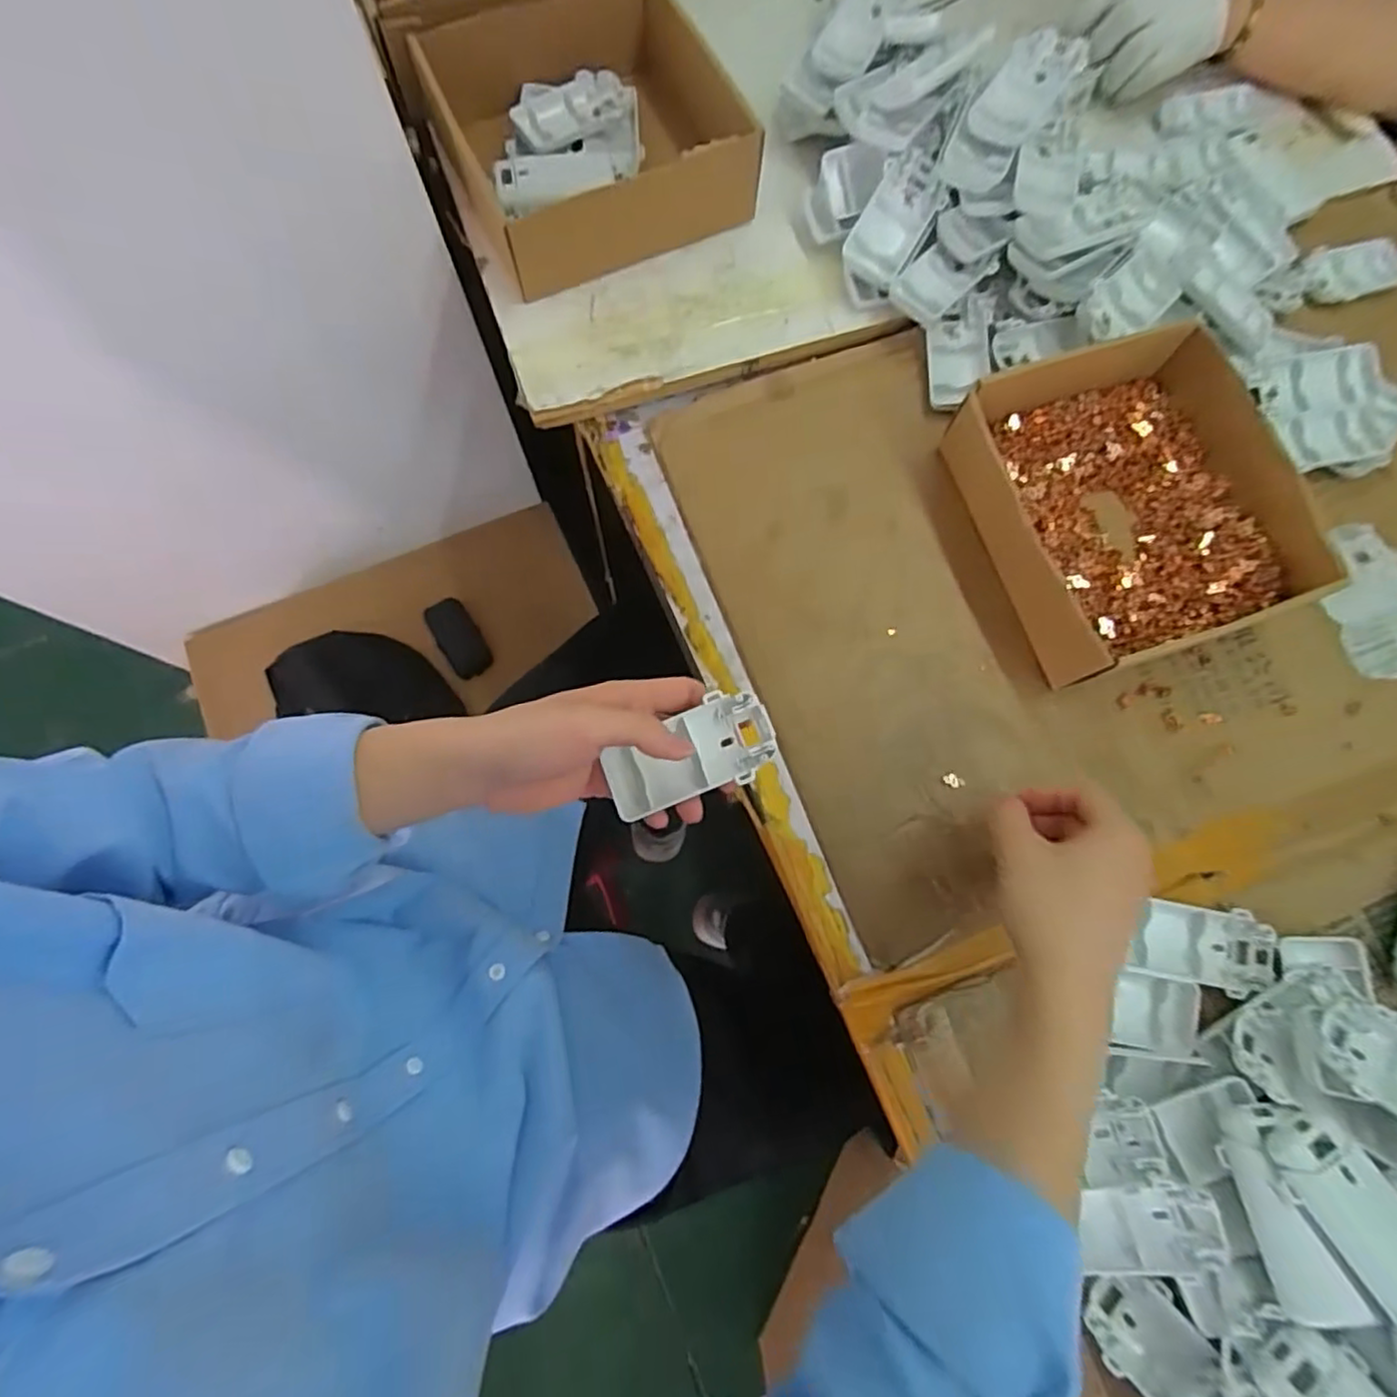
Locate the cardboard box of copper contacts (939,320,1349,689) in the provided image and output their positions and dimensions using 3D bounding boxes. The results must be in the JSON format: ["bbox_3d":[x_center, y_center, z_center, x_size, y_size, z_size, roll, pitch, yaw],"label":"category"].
[{"bbox_3d":[0.304,-0.137,0.476,0.206,0.061,0.206,-18,77,-6],"label":"cardboard box of copper contacts"}]

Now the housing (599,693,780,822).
[{"bbox_3d":[-0.004,0.033,0.375,0.095,0.016,0.048,-28,81,0],"label":"housing"}]

